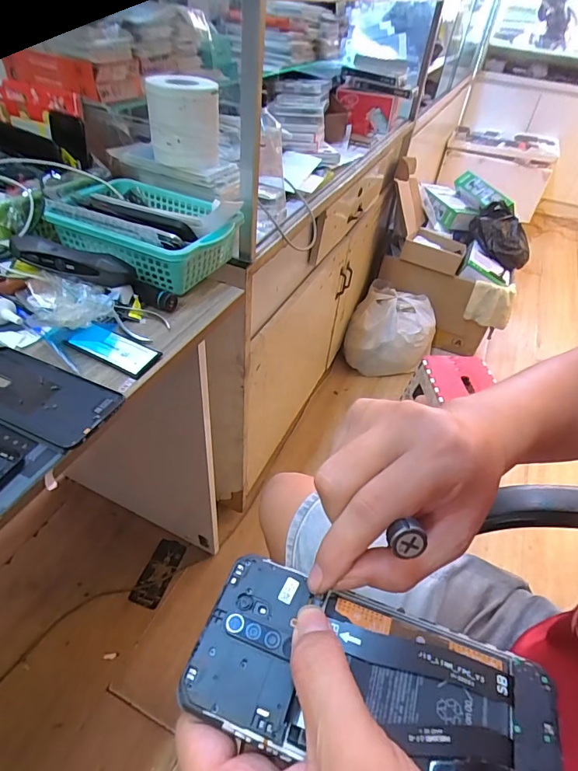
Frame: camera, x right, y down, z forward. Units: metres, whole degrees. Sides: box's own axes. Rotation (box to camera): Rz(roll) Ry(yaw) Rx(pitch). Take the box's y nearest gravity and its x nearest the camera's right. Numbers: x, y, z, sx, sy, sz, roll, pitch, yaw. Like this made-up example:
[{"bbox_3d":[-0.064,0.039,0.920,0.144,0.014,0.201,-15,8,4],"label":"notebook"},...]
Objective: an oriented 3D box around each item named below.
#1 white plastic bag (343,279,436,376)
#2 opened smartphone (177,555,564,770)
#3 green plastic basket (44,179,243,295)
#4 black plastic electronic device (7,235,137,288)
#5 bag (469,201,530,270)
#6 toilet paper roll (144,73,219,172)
[{"bbox_3d":[0.373,-0.198,1.598,0.297,0.229,0.268,17,44,10],"label":"white plastic bag"},{"bbox_3d":[0.035,0.134,0.195,0.157,0.007,0.072,15,43,11],"label":"opened smartphone"},{"bbox_3d":[-0.189,-0.216,0.598,0.231,0.071,0.168,21,45,14],"label":"green plastic basket"},{"bbox_3d":[-0.251,-0.145,0.509,0.136,0.037,0.025,7,44,0],"label":"black plastic electronic device"},{"bbox_3d":[0.786,-0.552,1.620,0.234,0.169,0.186,23,46,16],"label":"bag"},{"bbox_3d":[-0.147,-0.371,0.612,0.095,0.098,0.087,-5,43,-13],"label":"toilet paper roll"}]

